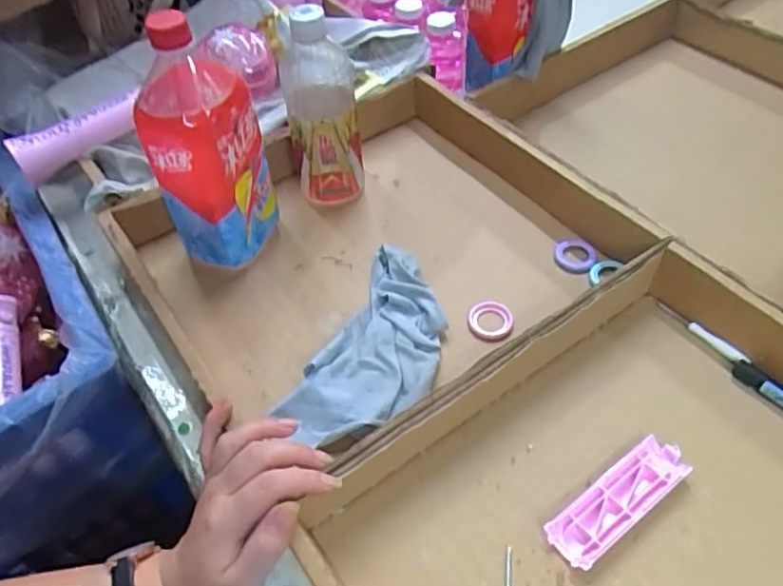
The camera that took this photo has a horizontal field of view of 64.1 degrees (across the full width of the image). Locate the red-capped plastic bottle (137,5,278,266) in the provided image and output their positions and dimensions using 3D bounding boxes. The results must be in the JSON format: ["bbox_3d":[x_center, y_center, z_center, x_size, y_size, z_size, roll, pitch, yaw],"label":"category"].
[{"bbox_3d":[-0.159,-0.122,0.534,0.093,0.218,0.092,-20,51,-13],"label":"red-capped plastic bottle"}]

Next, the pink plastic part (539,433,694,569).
[{"bbox_3d":[0.154,0.140,0.424,0.111,0.014,0.034,-31,55,-21],"label":"pink plastic part"}]

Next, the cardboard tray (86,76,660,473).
[{"bbox_3d":[-0.025,-0.036,0.568,0.374,0.063,0.344,-30,54,-21],"label":"cardboard tray"}]

